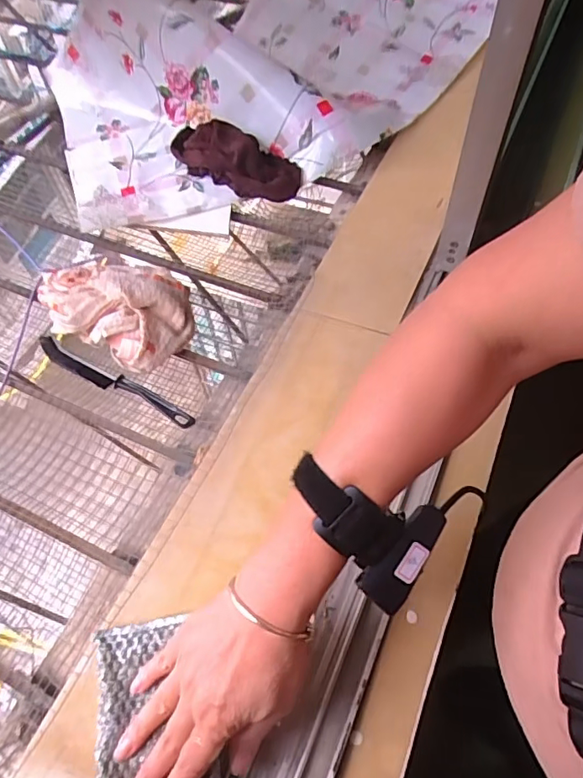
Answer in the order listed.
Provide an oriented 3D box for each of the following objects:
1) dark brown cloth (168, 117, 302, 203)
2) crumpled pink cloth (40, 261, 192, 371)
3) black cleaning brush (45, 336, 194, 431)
[{"bbox_3d":[-0.079,-0.306,0.697,0.187,0.049,0.077,18,58,14],"label":"dark brown cloth"},{"bbox_3d":[-0.182,-0.098,0.580,0.161,0.067,0.126,25,60,18],"label":"crumpled pink cloth"},{"bbox_3d":[-0.193,-0.009,0.557,0.219,0.013,0.022,26,60,19],"label":"black cleaning brush"}]

